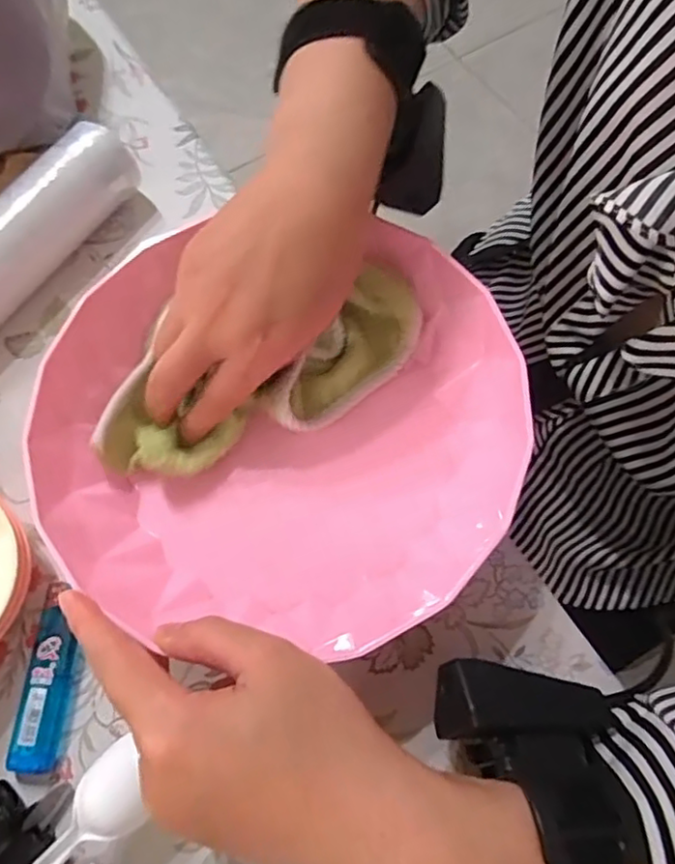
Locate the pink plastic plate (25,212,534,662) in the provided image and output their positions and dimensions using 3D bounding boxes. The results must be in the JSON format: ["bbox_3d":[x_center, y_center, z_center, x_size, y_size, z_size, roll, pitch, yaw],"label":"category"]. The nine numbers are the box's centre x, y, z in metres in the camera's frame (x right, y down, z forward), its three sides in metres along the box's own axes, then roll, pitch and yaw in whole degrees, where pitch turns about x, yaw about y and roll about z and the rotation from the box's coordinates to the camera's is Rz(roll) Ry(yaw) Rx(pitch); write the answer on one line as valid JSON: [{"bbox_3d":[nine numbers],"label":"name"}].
[{"bbox_3d":[-0.028,0.002,0.321,0.233,0.057,0.210,-7,68,0],"label":"pink plastic plate"}]

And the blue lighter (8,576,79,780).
[{"bbox_3d":[-0.142,0.120,0.304,0.024,0.013,0.085,3,68,4],"label":"blue lighter"}]

